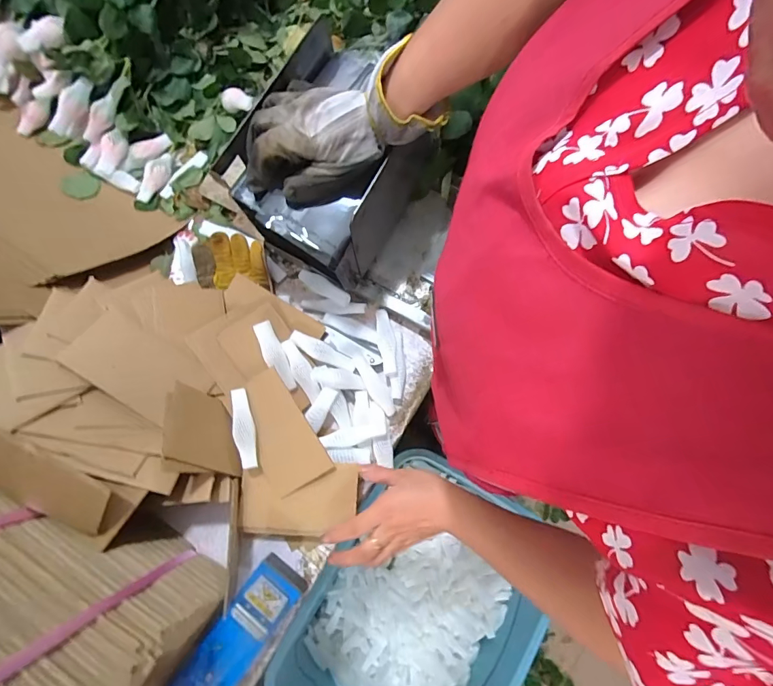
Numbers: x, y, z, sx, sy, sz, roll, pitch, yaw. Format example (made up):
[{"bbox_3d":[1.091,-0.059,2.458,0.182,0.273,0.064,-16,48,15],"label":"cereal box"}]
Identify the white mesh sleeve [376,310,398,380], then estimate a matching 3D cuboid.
[{"bbox_3d":[0.001,0.002,0.548,0.024,0.020,0.094,-13,78,-2],"label":"white mesh sleeve"}]

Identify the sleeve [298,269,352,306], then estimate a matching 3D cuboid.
[{"bbox_3d":[-0.088,-0.076,0.558,0.093,0.020,0.022,30,80,23],"label":"sleeve"}]

